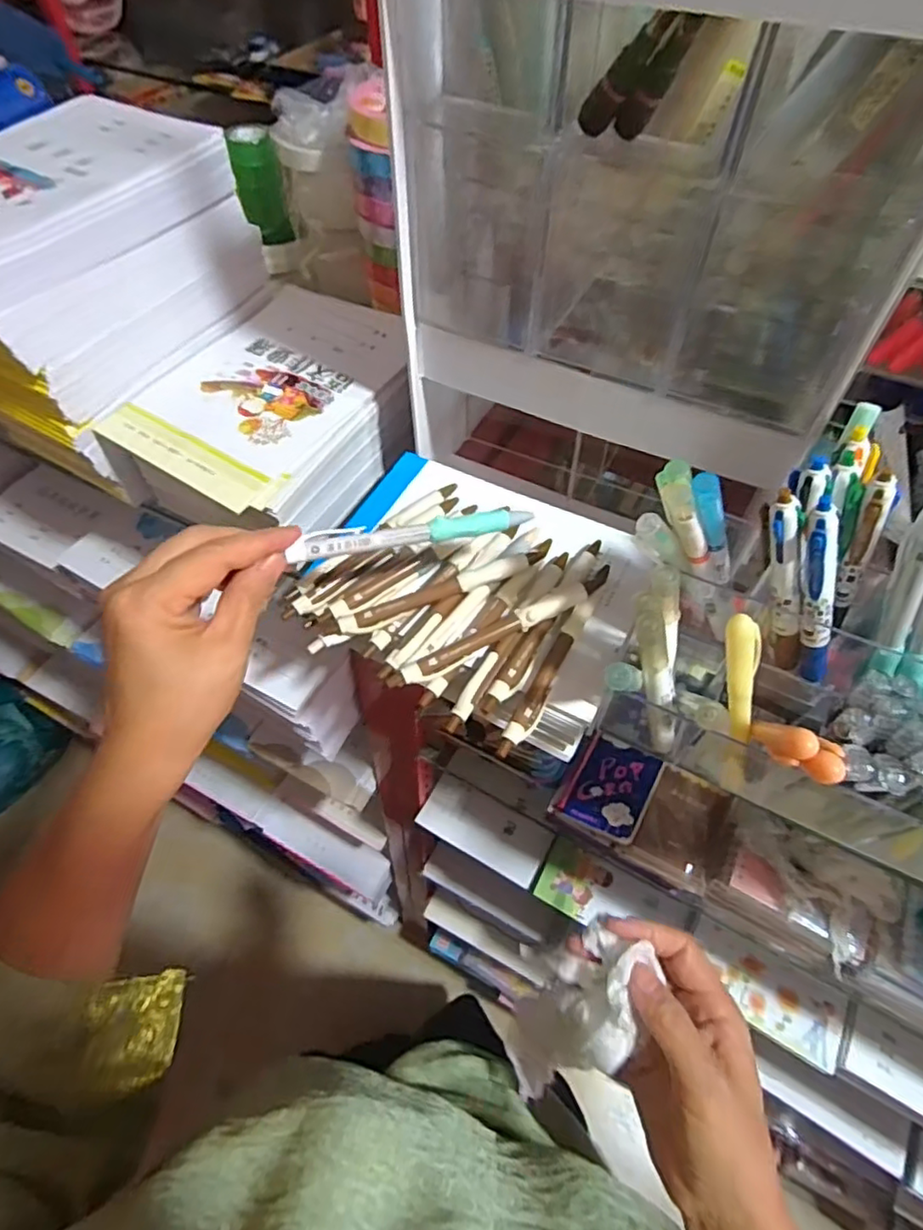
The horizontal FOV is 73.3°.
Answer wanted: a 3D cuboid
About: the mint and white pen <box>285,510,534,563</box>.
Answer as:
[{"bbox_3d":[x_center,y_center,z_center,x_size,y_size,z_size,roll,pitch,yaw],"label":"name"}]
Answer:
[{"bbox_3d":[-0.024,-0.045,0.335,0.131,0.011,0.014,-10,57,-14],"label":"mint and white pen"}]

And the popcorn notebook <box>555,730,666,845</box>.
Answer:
[{"bbox_3d":[0.127,0.147,0.528,0.068,0.018,0.078,18,61,38],"label":"popcorn notebook"}]

